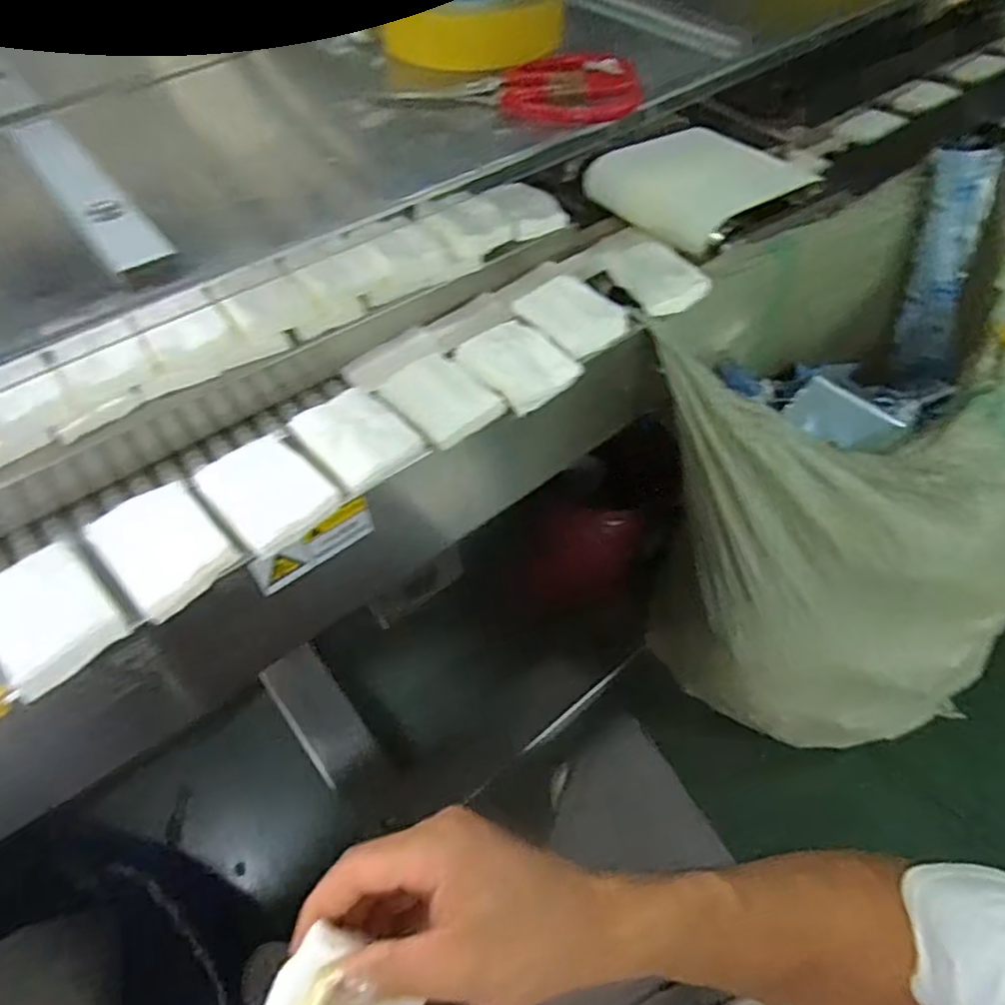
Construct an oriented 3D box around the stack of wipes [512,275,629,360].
[{"bbox_3d":[0.069,-0.189,0.653,0.076,0.013,0.099,-37,67,-10],"label":"stack of wipes"}]

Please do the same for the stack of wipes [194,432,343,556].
[{"bbox_3d":[-0.190,-0.011,0.523,0.077,0.022,0.097,-37,61,-25],"label":"stack of wipes"}]

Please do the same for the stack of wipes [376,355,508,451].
[{"bbox_3d":[-0.055,-0.097,0.580,0.077,0.025,0.093,-38,61,-25],"label":"stack of wipes"}]

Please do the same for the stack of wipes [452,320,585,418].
[{"bbox_3d":[0.015,-0.134,0.619,0.079,0.033,0.100,-31,58,-22],"label":"stack of wipes"}]

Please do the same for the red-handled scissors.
[{"bbox_3d":[0.008,-0.290,0.458,0.177,0.017,0.081,-5,52,-3],"label":"red-handled scissors"}]

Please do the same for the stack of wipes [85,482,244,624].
[{"bbox_3d":[-0.256,0.031,0.491,0.075,0.020,0.100,-38,61,-26],"label":"stack of wipes"}]

